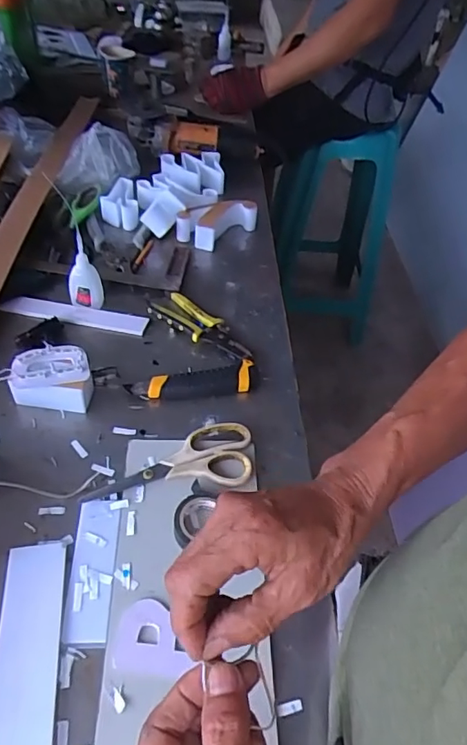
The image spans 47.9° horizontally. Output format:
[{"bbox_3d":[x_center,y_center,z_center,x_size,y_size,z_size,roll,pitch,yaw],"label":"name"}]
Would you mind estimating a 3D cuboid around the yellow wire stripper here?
[{"bbox_3d":[-0.042,-0.064,0.710,0.155,0.017,0.056,34,52,21],"label":"yellow wire stripper"}]

